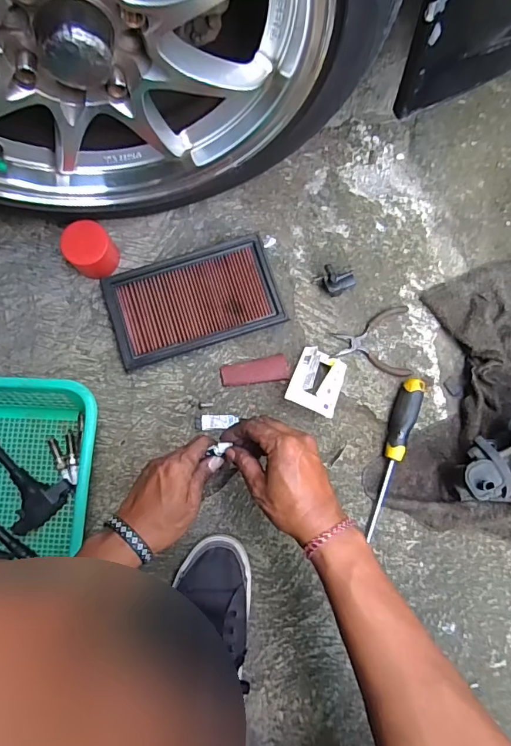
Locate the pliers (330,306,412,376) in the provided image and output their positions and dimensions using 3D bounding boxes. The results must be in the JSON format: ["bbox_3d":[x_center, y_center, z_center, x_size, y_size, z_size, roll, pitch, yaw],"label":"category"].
[{"bbox_3d":[0.165,-0.043,0.641,0.105,0.010,0.098,-3,84,2],"label":"pliers"}]

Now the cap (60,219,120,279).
[{"bbox_3d":[-0.230,-0.172,0.636,0.062,0.064,0.057,-1,83,4],"label":"cap"}]

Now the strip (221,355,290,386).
[{"bbox_3d":[-0.001,-0.004,0.633,0.094,0.009,0.036,-6,83,3],"label":"strip"}]

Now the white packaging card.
[{"bbox_3d":[0.084,0.009,0.601,0.066,0.020,0.093,24,57,3],"label":"white packaging card"}]

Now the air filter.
[{"bbox_3d":[-0.084,-0.102,0.634,0.228,0.033,0.133,-19,82,2],"label":"air filter"}]

